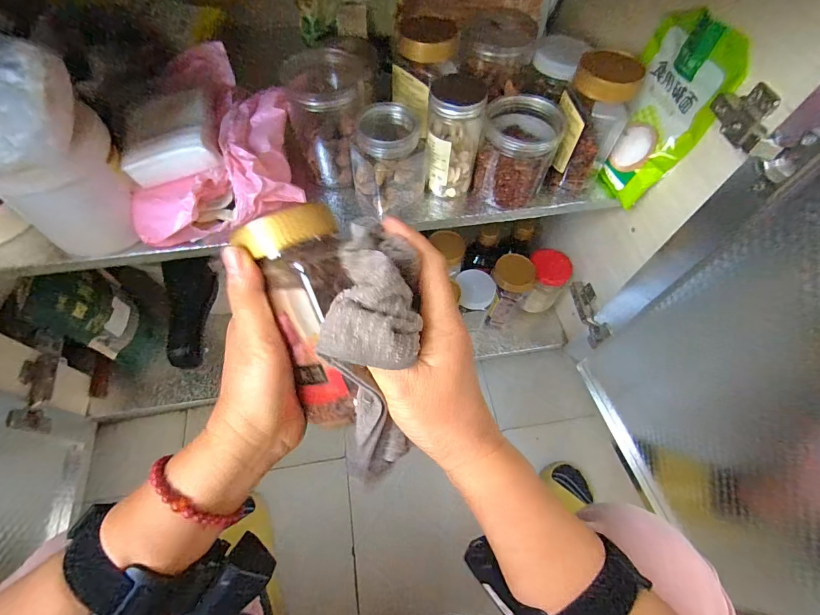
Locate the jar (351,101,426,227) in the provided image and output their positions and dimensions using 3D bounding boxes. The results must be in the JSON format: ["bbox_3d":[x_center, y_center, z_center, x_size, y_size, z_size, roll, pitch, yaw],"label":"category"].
[{"bbox_3d":[-0.024,-0.162,0.440,0.082,0.101,0.076,1,62,-2],"label":"jar"}]

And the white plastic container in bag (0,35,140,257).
[{"bbox_3d":[-0.326,-0.124,0.345,0.096,0.179,0.110,-5,62,-5],"label":"white plastic container in bag"}]

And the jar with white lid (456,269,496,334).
[{"bbox_3d":[0.109,-0.008,0.688,0.062,0.118,0.059,1,62,-2],"label":"jar with white lid"}]

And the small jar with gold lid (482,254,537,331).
[{"bbox_3d":[0.168,-0.022,0.684,0.066,0.145,0.065,1,62,-2],"label":"small jar with gold lid"}]

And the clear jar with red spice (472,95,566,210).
[{"bbox_3d":[0.122,-0.182,0.450,0.079,0.091,0.091,12,62,4],"label":"clear jar with red spice"}]

